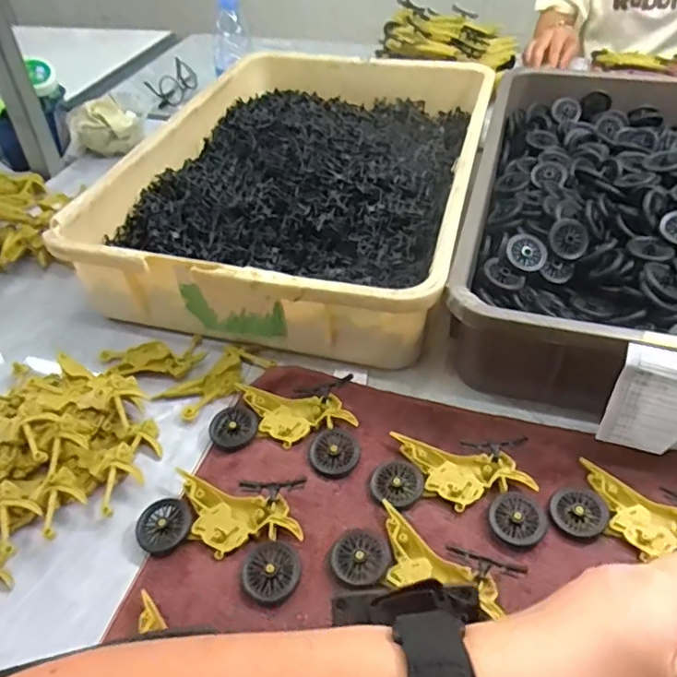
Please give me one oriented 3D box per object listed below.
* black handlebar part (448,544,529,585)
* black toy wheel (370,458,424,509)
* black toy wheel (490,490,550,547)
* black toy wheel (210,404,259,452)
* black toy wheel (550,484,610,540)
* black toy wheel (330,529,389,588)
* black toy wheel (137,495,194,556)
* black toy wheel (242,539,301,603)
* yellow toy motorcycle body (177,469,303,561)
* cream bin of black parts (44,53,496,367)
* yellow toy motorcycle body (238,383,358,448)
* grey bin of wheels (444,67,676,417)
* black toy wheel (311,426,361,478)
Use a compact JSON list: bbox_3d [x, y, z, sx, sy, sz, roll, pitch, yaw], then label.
[{"bbox_3d":[0.090,0.143,0.364,0.049,0.009,0.016,13,46,16],"label":"black handlebar part"},{"bbox_3d":[0.041,0.103,0.420,0.036,0.005,0.037,-2,43,2],"label":"black toy wheel"},{"bbox_3d":[0.122,0.121,0.397,0.037,0.007,0.036,-2,43,2],"label":"black toy wheel"},{"bbox_3d":[-0.083,0.070,0.466,0.037,0.007,0.041,-21,46,-18],"label":"black toy wheel"},{"bbox_3d":[0.164,0.117,0.400,0.036,0.004,0.037,-2,43,2],"label":"black toy wheel"},{"bbox_3d":[0.014,0.141,0.378,0.037,0.008,0.033,26,50,27],"label":"black toy wheel"},{"bbox_3d":[-0.120,0.130,0.407,0.037,0.010,0.041,-30,50,-26],"label":"black toy wheel"},{"bbox_3d":[-0.043,0.148,0.374,0.036,0.004,0.038,-2,43,2],"label":"black toy wheel"},{"bbox_3d":[-0.073,0.125,0.405,0.098,0.014,0.045,13,46,16],"label":"yellow toy motorcycle body"},{"bbox_3d":[-0.023,-0.194,0.675,0.344,0.091,0.516,10,45,13],"label":"cream bin of black parts"},{"bbox_3d":[-0.036,0.062,0.464,0.096,0.009,0.046,7,44,11],"label":"yellow toy motorcycle body"},{"bbox_3d":[0.317,-0.127,0.591,0.352,0.094,0.507,9,45,12],"label":"grey bin of wheels"},{"bbox_3d":[-0.003,0.084,0.442,0.036,0.007,0.040,11,45,14],"label":"black toy wheel"}]

